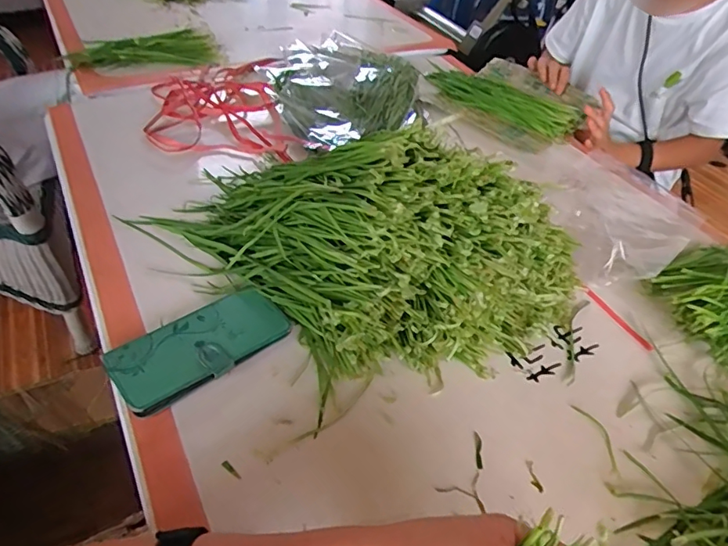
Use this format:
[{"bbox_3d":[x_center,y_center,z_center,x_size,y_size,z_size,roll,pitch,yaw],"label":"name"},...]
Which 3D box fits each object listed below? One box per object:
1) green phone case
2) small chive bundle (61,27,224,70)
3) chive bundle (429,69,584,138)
[{"bbox_3d":[-0.154,0.068,0.481,0.156,0.020,0.074,-31,56,-33],"label":"green phone case"},{"bbox_3d":[-0.394,-0.408,0.924,0.268,0.040,0.109,-21,51,-26],"label":"small chive bundle"},{"bbox_3d":[0.247,-0.316,0.911,0.271,0.025,0.096,26,47,18],"label":"chive bundle"}]

